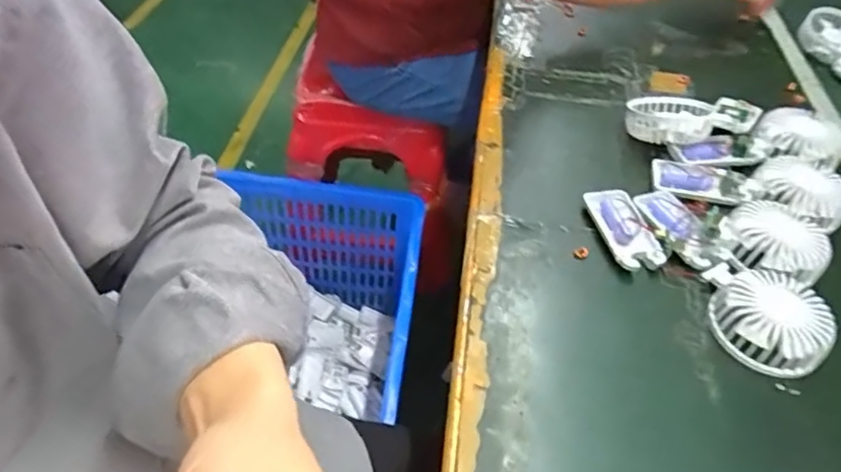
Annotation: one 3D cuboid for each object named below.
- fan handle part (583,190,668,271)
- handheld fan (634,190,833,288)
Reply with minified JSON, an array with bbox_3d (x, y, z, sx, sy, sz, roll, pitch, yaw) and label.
[{"bbox_3d":[0.194,-0.007,0.551,0.042,0.017,0.094,-9,48,-10],"label":"fan handle part"},{"bbox_3d":[0.287,0.001,0.537,0.166,0.035,0.085,14,48,10],"label":"handheld fan"}]

